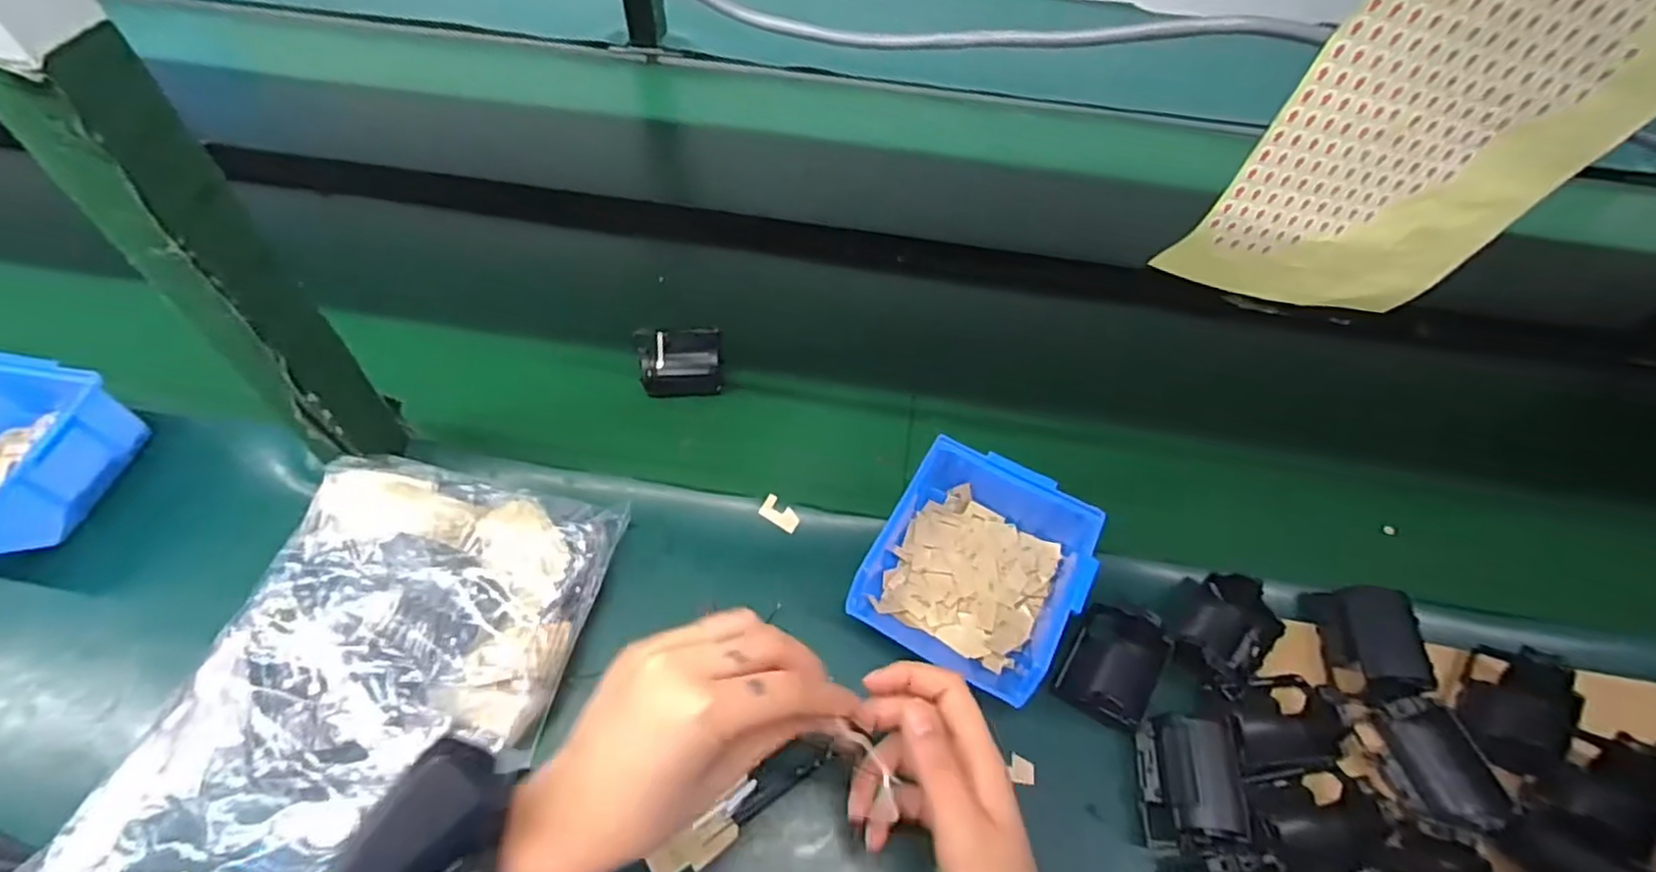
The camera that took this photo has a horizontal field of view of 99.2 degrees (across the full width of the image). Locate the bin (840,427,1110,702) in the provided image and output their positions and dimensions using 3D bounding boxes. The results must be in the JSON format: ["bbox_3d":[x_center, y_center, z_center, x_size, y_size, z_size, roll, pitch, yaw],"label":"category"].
[{"bbox_3d":[0.100,0.083,0.463,0.121,0.061,0.137,26,57,15],"label":"bin"}]

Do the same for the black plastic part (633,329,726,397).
[{"bbox_3d":[-0.122,-0.061,0.579,0.068,0.044,0.039,1,54,-2],"label":"black plastic part"}]

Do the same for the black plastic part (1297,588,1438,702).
[{"bbox_3d":[0.356,0.137,0.464,0.048,0.038,0.075,5,54,0],"label":"black plastic part"}]

